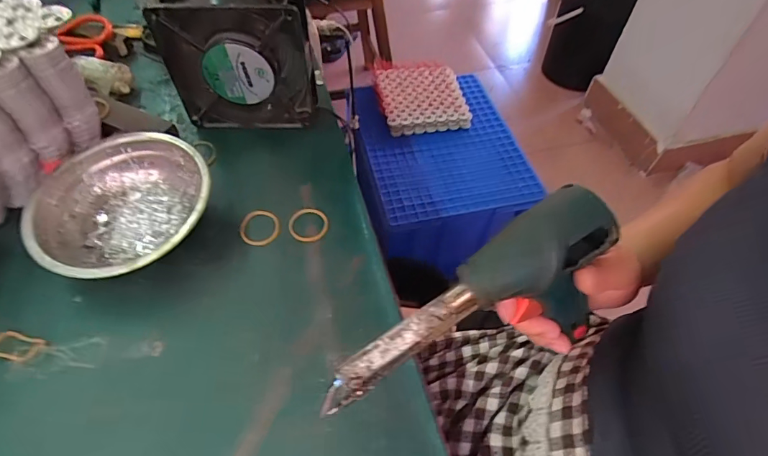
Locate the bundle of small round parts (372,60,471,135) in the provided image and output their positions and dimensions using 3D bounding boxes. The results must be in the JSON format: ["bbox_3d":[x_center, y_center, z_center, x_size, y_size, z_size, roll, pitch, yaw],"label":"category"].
[{"bbox_3d":[0.101,-0.363,1.182,0.229,0.032,0.237,-6,62,-8],"label":"bundle of small round parts"}]

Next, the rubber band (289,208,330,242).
[{"bbox_3d":[-0.062,-0.004,0.359,0.032,0.005,0.034,1,53,-1],"label":"rubber band"}]

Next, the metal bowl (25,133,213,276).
[{"bbox_3d":[-0.197,-0.012,0.337,0.124,0.045,0.124,1,53,-1],"label":"metal bowl"}]

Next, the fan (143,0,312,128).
[{"bbox_3d":[-0.127,-0.149,0.394,0.121,0.124,0.047,1,53,-1],"label":"fan"}]

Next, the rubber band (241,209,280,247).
[{"bbox_3d":[-0.102,-0.002,0.357,0.032,0.005,0.035,-7,54,-7],"label":"rubber band"}]

